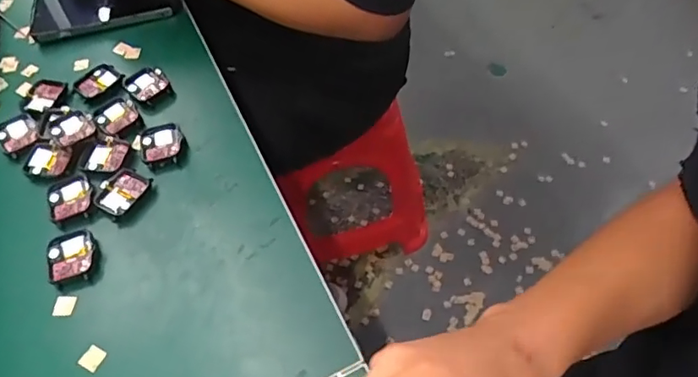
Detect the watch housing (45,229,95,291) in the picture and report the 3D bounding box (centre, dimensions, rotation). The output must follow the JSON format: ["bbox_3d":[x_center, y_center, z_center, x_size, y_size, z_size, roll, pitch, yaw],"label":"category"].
[{"bbox_3d":[-0.228,0.056,0.437,0.038,0.009,0.045,-20,56,-7],"label":"watch housing"}]

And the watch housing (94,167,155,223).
[{"bbox_3d":[-0.200,0.003,0.469,0.035,0.009,0.046,25,63,21],"label":"watch housing"}]

